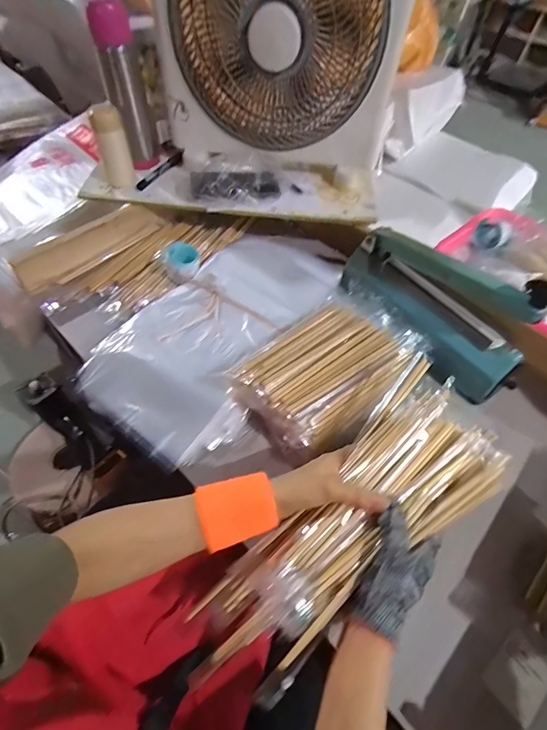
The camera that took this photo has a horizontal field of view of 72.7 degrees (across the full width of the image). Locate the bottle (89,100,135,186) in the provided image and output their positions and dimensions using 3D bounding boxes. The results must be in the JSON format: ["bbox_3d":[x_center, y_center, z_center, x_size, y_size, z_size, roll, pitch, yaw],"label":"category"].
[{"bbox_3d":[-0.285,-0.382,0.661,0.051,0.121,0.048,-15,52,-13],"label":"bottle"}]

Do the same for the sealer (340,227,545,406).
[{"bbox_3d":[0.237,-0.096,0.555,0.098,0.139,0.296,-28,62,-20],"label":"sealer"}]

